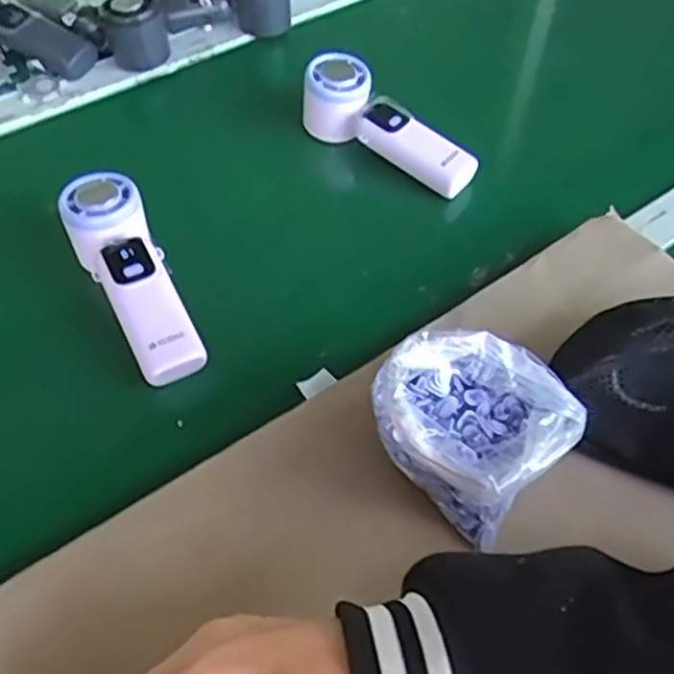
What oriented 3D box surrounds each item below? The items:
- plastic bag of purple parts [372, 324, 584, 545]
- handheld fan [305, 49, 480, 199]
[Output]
[{"bbox_3d":[0.078,0.050,0.419,0.100,0.070,0.101,-36,62,-25],"label":"plastic bag of purple parts"},{"bbox_3d":[0.046,-0.180,0.617,0.163,0.063,0.049,31,58,19],"label":"handheld fan"}]

